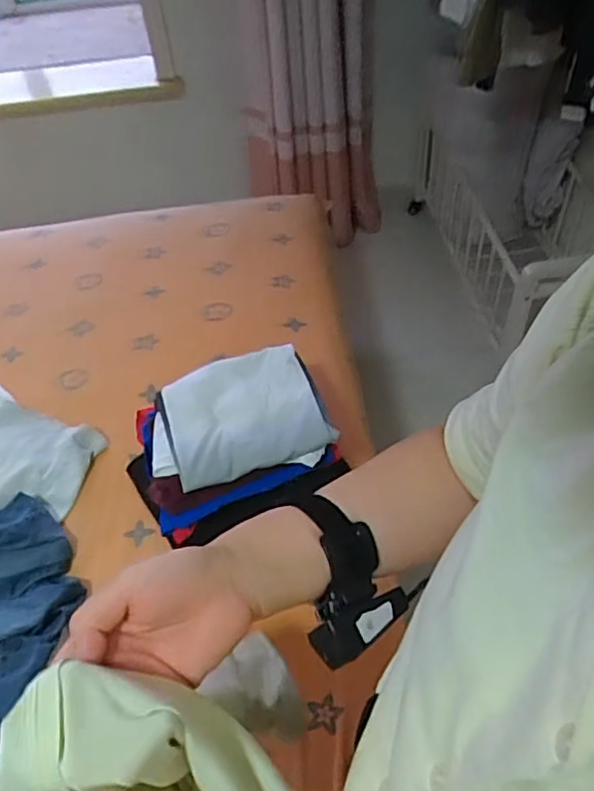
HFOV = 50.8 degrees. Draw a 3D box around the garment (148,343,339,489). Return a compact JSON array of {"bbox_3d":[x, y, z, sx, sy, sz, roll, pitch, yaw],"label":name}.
[{"bbox_3d":[-0.093,0.029,0.964,0.265,0.059,0.206,-12,50,-5],"label":"garment"}]

